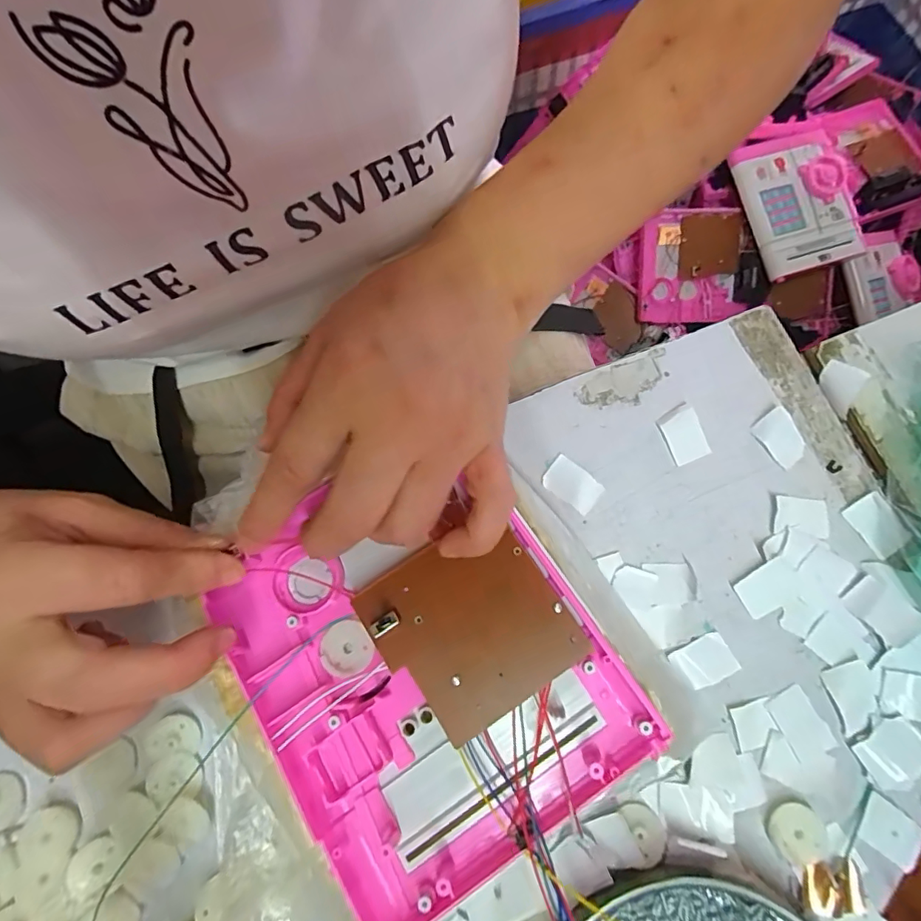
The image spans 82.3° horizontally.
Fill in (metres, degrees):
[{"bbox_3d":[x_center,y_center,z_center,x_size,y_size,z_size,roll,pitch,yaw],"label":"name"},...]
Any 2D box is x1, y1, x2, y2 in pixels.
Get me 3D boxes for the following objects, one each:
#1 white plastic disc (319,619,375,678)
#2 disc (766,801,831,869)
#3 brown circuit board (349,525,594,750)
[{"bbox_3d":[-0.050,0.081,0.228,0.022,0.004,0.022,0,75,1],"label":"white plastic disc"},{"bbox_3d":[0.148,0.163,0.230,0.023,0.006,0.023,0,75,1],"label":"disc"},{"bbox_3d":[0.004,0.068,0.219,0.072,0.005,0.071,-32,73,-8],"label":"brown circuit board"}]

